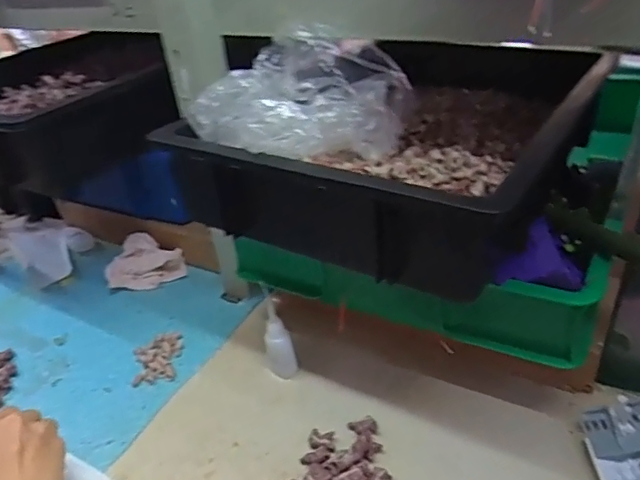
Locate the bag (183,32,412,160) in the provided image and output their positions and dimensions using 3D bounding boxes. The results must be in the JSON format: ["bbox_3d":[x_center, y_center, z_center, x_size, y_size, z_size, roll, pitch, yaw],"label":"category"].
[{"bbox_3d":[-0.013,-0.114,0.476,0.144,0.087,0.143,9,37,23],"label":"bag"}]

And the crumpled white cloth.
[{"bbox_3d":[-0.236,0.027,0.742,0.098,0.047,0.070,-21,36,-20],"label":"crumpled white cloth"}]

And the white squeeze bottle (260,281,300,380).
[{"bbox_3d":[-0.043,0.094,0.555,0.021,0.104,0.029,-27,38,-27],"label":"white squeeze bottle"}]

